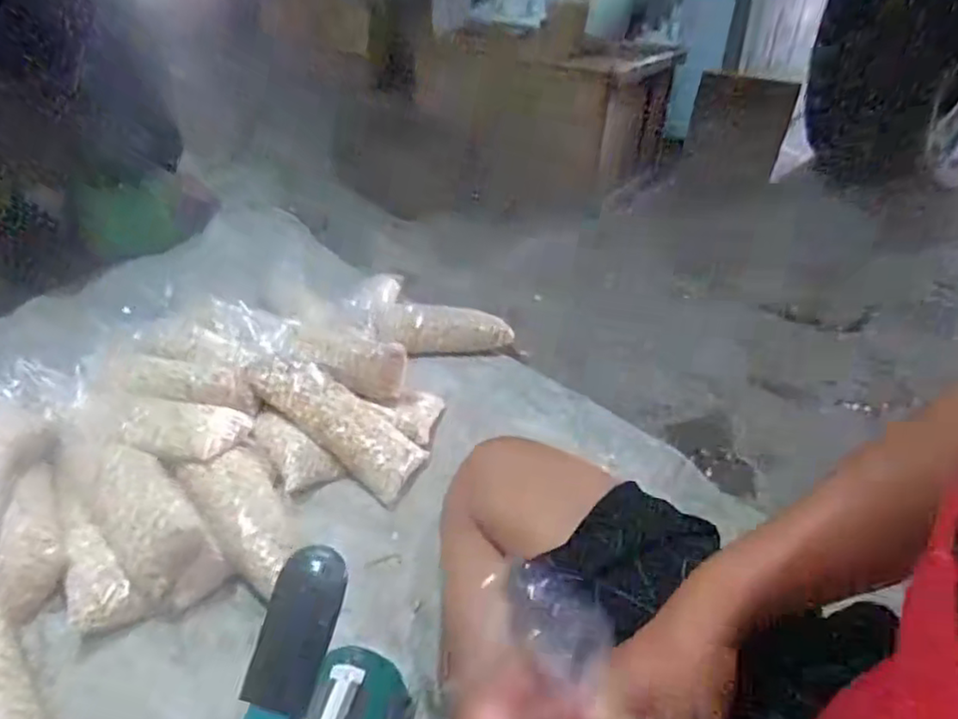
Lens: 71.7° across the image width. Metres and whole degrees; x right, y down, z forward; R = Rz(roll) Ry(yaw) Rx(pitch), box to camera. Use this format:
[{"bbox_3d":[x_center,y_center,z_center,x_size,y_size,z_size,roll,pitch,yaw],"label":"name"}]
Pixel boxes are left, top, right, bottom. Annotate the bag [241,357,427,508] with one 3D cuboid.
[{"bbox_3d":[-0.182,0.074,0.836,0.250,0.044,0.085,36,45,8],"label":"bag"}]

